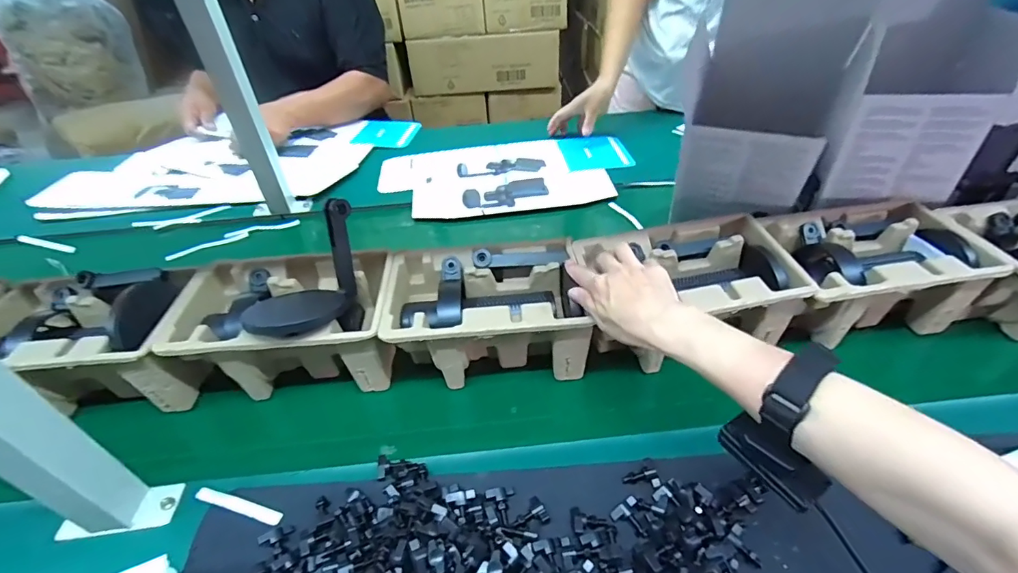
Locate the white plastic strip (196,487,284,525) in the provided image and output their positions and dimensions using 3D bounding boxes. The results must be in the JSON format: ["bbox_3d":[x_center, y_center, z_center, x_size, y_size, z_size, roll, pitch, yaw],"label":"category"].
[{"bbox_3d":[-0.254,0.206,0.435,0.094,0.005,0.013,9,42,15],"label":"white plastic strip"}]

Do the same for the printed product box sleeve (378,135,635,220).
[{"bbox_3d":[-0.002,-0.231,0.910,0.481,0.012,0.291,-7,40,-4],"label":"printed product box sleeve"}]

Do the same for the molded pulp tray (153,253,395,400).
[{"bbox_3d":[-0.248,0.047,0.541,0.227,0.105,0.147,-5,40,-2],"label":"molded pulp tray"}]

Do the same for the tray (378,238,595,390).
[{"bbox_3d":[-0.027,0.031,0.545,0.210,0.104,0.142,-5,40,-2],"label":"tray"}]

